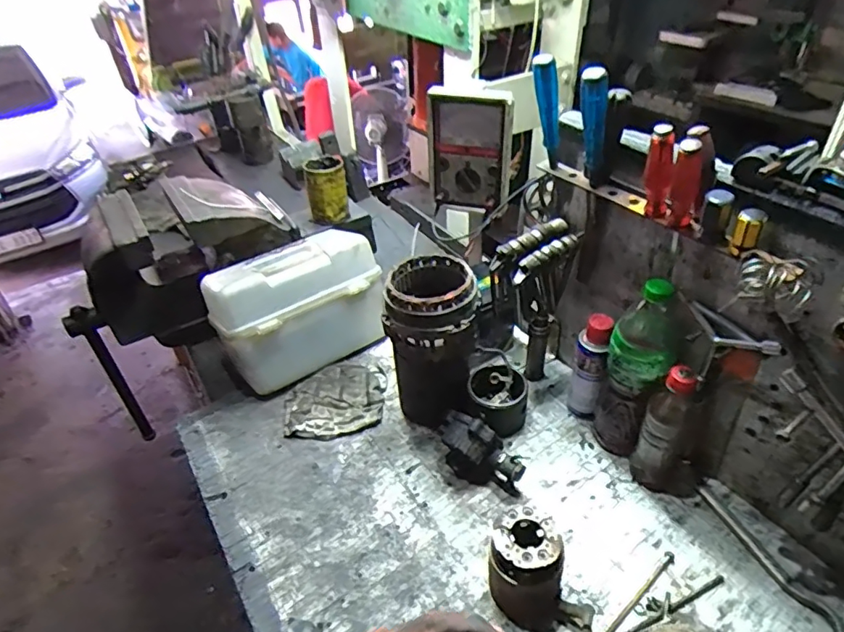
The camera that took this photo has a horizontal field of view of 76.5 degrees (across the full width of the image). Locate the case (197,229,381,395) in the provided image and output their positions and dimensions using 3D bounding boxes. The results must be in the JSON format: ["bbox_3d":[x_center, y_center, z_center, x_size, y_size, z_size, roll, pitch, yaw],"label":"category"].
[{"bbox_3d":[-0.209,-0.016,0.918,0.270,0.185,0.147,-22,42,-19],"label":"case"}]

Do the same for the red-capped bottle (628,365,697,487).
[{"bbox_3d":[0.302,0.139,0.669,0.053,0.192,0.058,17,44,26],"label":"red-capped bottle"}]

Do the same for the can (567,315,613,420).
[{"bbox_3d":[0.237,0.080,0.765,0.044,0.176,0.045,7,40,14],"label":"can"}]

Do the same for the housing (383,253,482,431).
[{"bbox_3d":[0.019,0.041,0.784,0.124,0.233,0.126,-3,39,3],"label":"housing"}]

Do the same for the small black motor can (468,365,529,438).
[{"bbox_3d":[0.116,0.127,0.801,0.084,0.074,0.091,-3,39,3],"label":"small black motor can"}]

